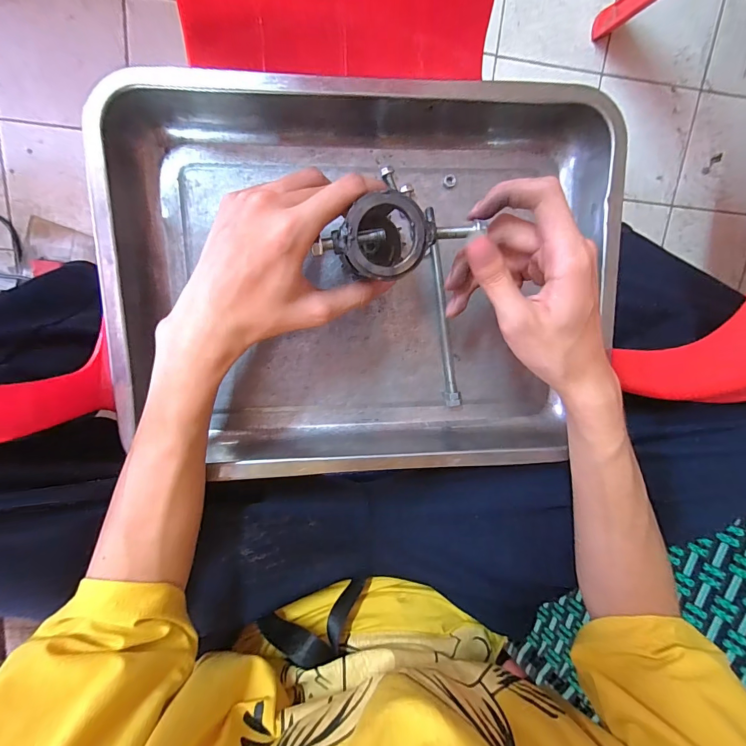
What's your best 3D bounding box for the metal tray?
[{"bbox_3d":[-0.003,-0.084,0.308,0.389,0.061,0.319,-2,98,-5],"label":"metal tray"}]

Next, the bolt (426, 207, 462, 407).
[{"bbox_3d":[0.063,-0.055,0.324,0.012,0.013,0.170,-8,105,-4],"label":"bolt"}]

